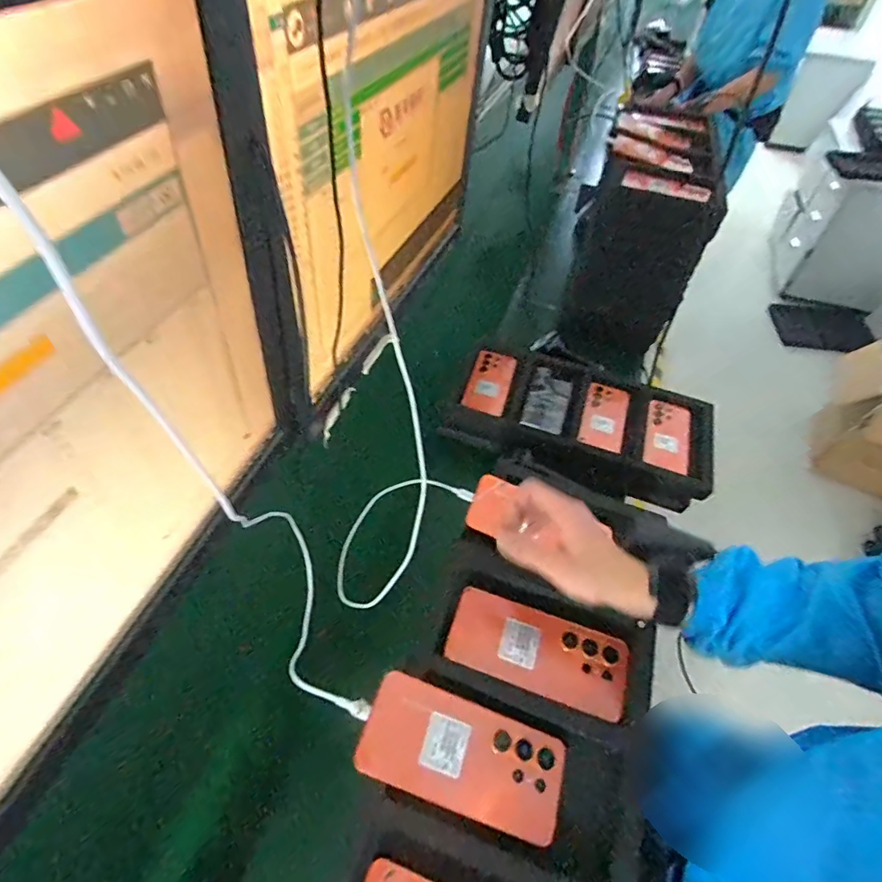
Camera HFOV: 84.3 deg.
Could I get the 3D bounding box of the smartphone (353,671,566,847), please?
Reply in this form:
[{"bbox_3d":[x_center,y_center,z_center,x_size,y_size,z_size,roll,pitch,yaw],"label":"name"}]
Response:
[{"bbox_3d":[0.019,0.263,0.410,0.168,0.005,0.077,22,51,4],"label":"smartphone"}]

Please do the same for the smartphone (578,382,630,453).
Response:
[{"bbox_3d":[0.310,-0.047,0.925,0.080,0.014,0.160,17,59,9],"label":"smartphone"}]

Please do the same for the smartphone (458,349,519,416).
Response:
[{"bbox_3d":[0.098,-0.120,0.965,0.082,0.012,0.159,14,53,9],"label":"smartphone"}]

